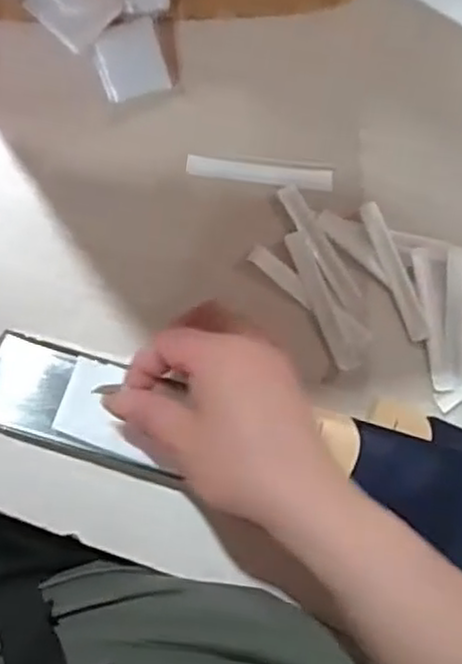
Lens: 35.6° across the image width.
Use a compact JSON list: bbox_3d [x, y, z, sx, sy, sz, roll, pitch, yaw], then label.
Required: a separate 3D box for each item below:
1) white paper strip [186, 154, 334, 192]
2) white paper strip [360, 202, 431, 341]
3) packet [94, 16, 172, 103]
[{"bbox_3d":[0.019,-0.099,0.450,0.091,0.004,0.014,5,75,-5],"label":"white paper strip"},{"bbox_3d":[0.103,-0.038,0.450,0.014,0.004,0.091,-21,88,-8],"label":"white paper strip"},{"bbox_3d":[-0.060,-0.164,0.436,0.039,0.004,0.042,-17,103,-4],"label":"packet"}]

